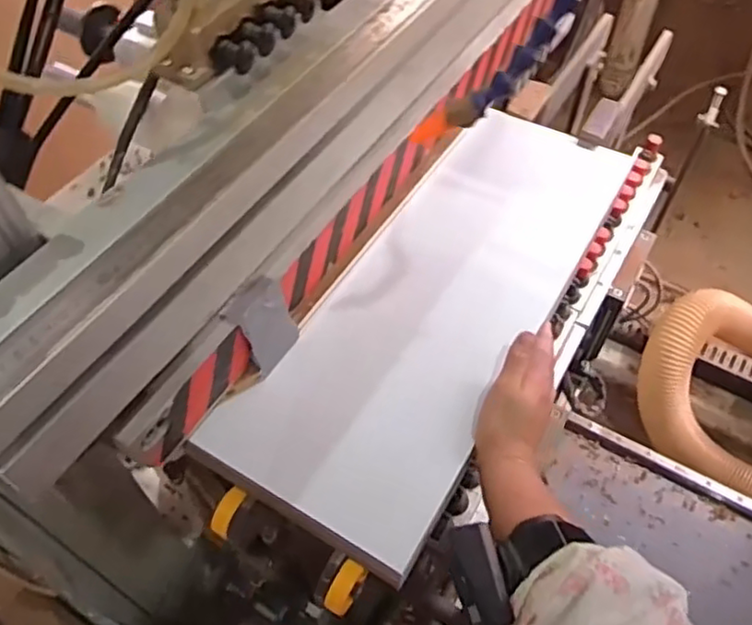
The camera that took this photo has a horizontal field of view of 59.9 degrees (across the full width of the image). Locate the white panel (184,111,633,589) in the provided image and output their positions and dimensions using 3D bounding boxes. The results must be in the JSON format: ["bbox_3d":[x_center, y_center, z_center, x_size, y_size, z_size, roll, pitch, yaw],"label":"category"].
[{"bbox_3d":[0.071,-0.020,0.625,0.185,0.020,0.509,27,59,19],"label":"white panel"}]

